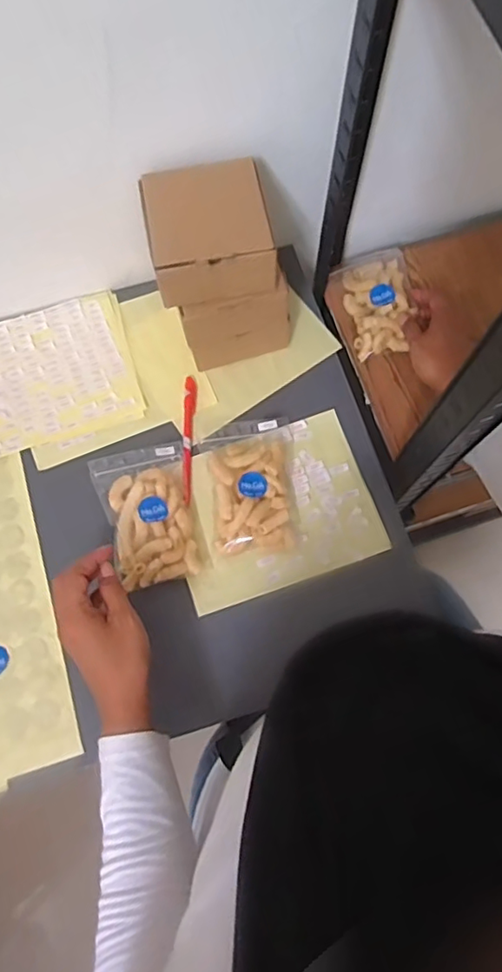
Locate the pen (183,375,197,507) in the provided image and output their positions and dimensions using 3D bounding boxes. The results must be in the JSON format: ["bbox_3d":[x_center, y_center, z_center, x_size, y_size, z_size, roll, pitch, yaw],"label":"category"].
[{"bbox_3d":[-0.068,-0.049,0.616,0.014,0.010,0.143,1,73,0],"label":"pen"}]

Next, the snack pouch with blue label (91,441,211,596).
[{"bbox_3d":[-0.100,0.028,0.576,0.091,0.029,0.137,-15,74,-5],"label":"snack pouch with blue label"}]

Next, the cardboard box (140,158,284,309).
[{"bbox_3d":[-0.038,-0.230,0.526,0.112,0.055,0.107,-11,75,-2],"label":"cardboard box"}]

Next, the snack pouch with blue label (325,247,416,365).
[{"bbox_3d":[0.149,-0.213,0.669,0.091,0.033,0.130,-16,74,-5],"label":"snack pouch with blue label"}]

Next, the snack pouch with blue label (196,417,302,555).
[{"bbox_3d":[0.000,0.000,0.588,0.091,0.030,0.136,-5,73,-2],"label":"snack pouch with blue label"}]

